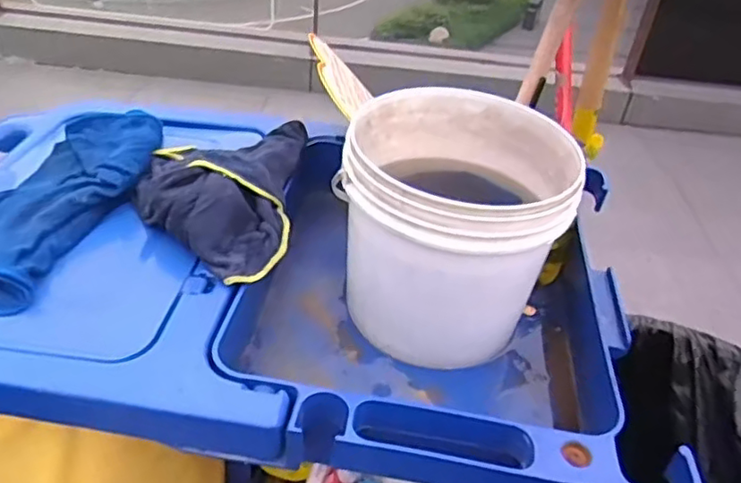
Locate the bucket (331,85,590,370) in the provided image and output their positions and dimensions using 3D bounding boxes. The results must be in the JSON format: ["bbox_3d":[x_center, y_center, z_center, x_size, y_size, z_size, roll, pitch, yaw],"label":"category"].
[{"bbox_3d":[0.076,-0.014,0.624,0.200,0.196,0.200,4,37,-3],"label":"bucket"}]

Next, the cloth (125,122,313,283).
[{"bbox_3d":[-0.154,-0.070,0.640,0.154,0.061,0.248,5,39,-3],"label":"cloth"}]

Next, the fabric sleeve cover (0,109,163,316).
[{"bbox_3d":[-0.302,-0.055,0.631,0.135,0.050,0.299,16,39,10],"label":"fabric sleeve cover"}]

